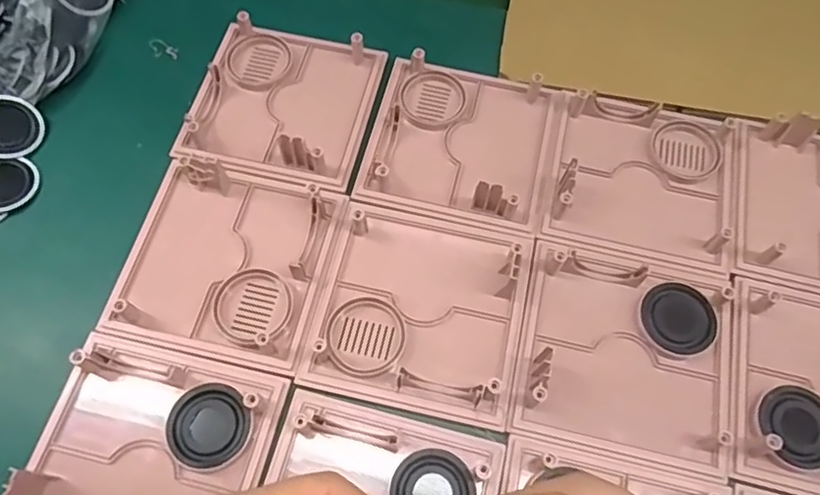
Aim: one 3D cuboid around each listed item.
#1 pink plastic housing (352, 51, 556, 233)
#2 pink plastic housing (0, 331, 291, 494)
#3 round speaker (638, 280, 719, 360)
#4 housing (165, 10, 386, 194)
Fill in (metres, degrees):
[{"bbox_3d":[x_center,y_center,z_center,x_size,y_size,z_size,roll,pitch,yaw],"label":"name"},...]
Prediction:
[{"bbox_3d":[0.031,-0.068,0.364,0.107,0.020,0.104,13,65,5],"label":"pink plastic housing"},{"bbox_3d":[-0.124,0.100,0.285,0.105,0.015,0.106,12,65,5],"label":"pink plastic housing"},{"bbox_3d":[0.141,0.038,0.325,0.039,0.006,0.041,0,65,-1],"label":"round speaker"},{"bbox_3d":[-0.078,-0.093,0.373,0.107,0.020,0.104,11,65,5],"label":"housing"}]

